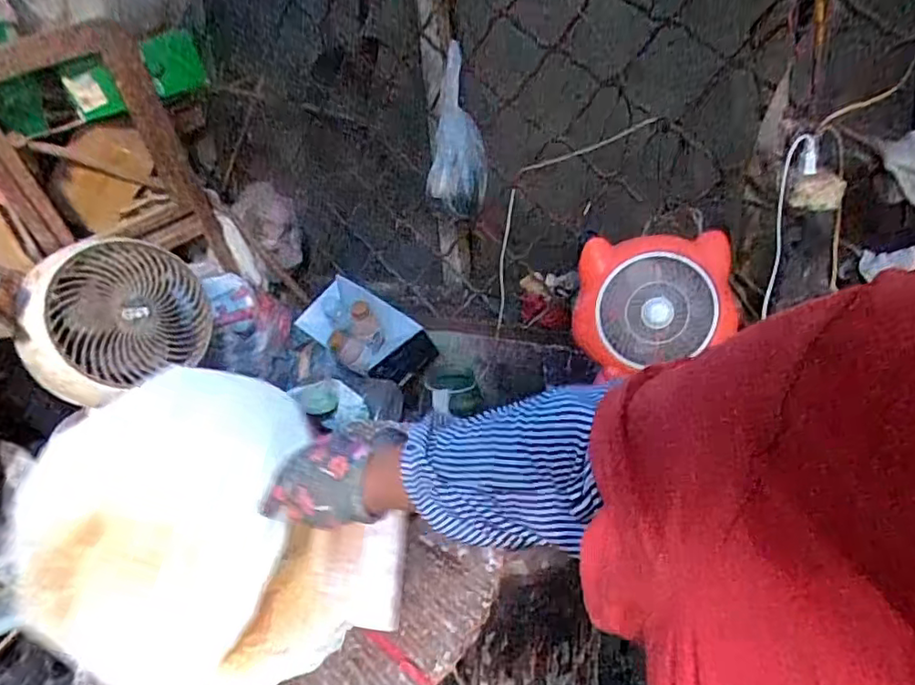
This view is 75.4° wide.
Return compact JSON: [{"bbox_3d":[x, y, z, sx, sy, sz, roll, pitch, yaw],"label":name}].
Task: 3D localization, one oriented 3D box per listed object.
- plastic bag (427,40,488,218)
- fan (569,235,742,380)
[{"bbox_3d":[-0.004,-0.447,1.250,0.121,0.334,0.095,-3,-4,6],"label":"plastic bag"},{"bbox_3d":[0.323,-0.062,0.974,0.245,0.213,0.089,-2,17,9],"label":"fan"}]

